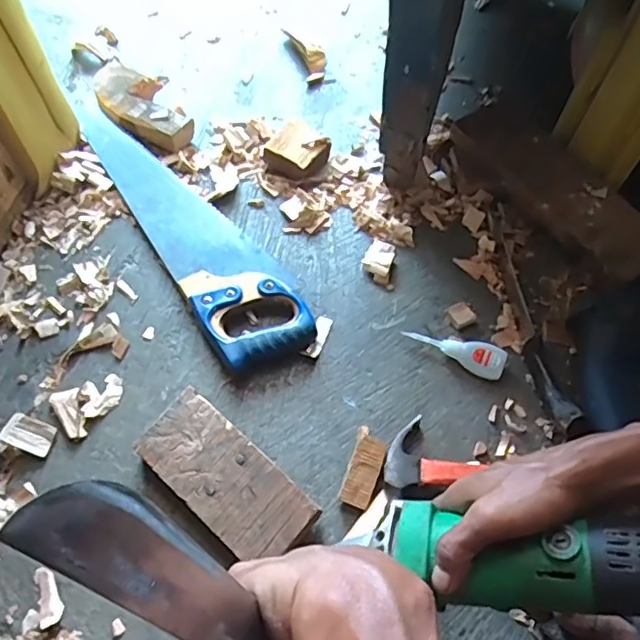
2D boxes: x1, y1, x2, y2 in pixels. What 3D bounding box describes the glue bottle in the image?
[{"bbox_3d":[0.141,0.032,0.621,0.106,0.019,0.031,18,63,10],"label":"glue bottle"}]

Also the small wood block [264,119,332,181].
[{"bbox_3d":[-0.027,-0.212,0.742,0.063,0.033,0.075,31,66,16],"label":"small wood block"}]

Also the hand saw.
[{"bbox_3d":[-0.156,-0.124,0.702,0.108,0.027,0.431,-30,66,-15],"label":"hand saw"}]

